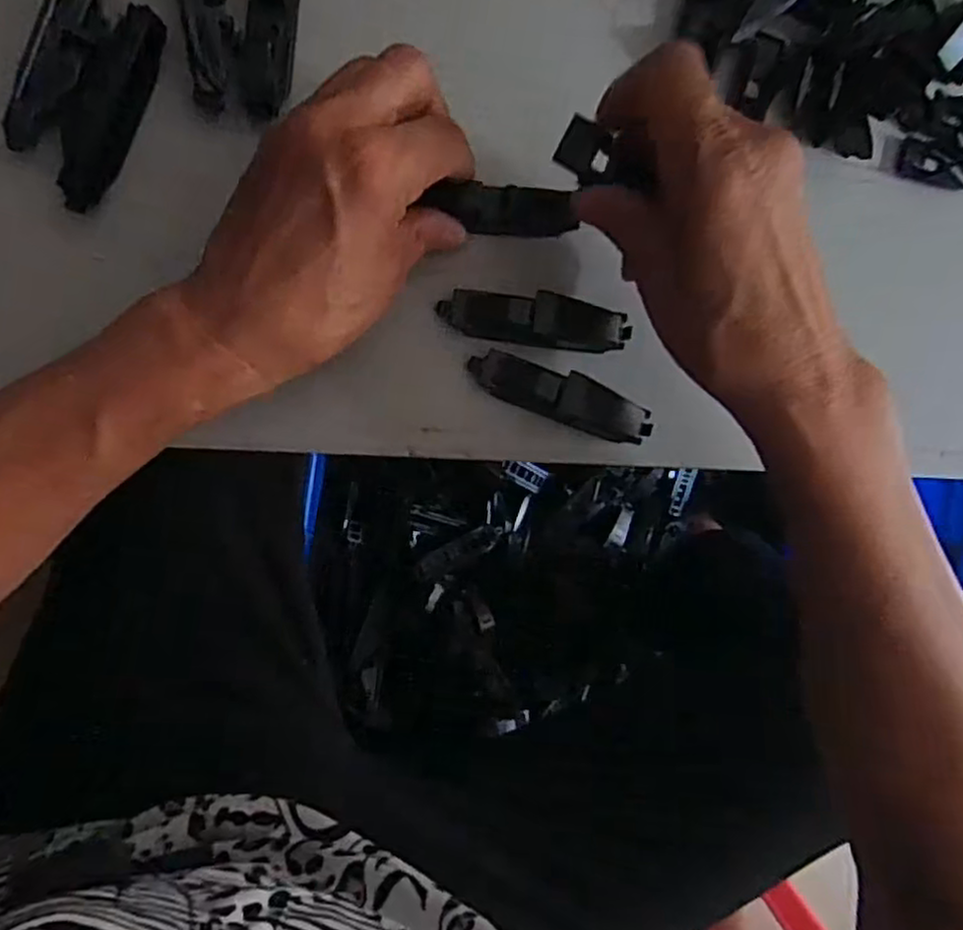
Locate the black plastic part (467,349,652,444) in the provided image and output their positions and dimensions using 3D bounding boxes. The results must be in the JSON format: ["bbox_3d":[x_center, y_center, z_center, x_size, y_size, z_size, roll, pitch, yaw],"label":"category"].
[{"bbox_3d":[0.034,-0.030,0.308,0.080,0.009,0.020,20,87,-9],"label":"black plastic part"}]

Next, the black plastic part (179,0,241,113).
[{"bbox_3d":[-0.110,-0.183,0.285,0.020,0.008,0.077,-8,91,-10],"label":"black plastic part"}]

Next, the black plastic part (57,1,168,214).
[{"bbox_3d":[-0.145,-0.139,0.277,0.020,0.015,0.080,21,87,-9],"label":"black plastic part"}]

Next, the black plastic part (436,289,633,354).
[{"bbox_3d":[0.023,-0.062,0.304,0.080,0.009,0.021,6,89,-10],"label":"black plastic part"}]

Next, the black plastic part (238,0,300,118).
[{"bbox_3d":[-0.084,-0.182,0.289,0.019,0.016,0.082,7,89,-10],"label":"black plastic part"}]

